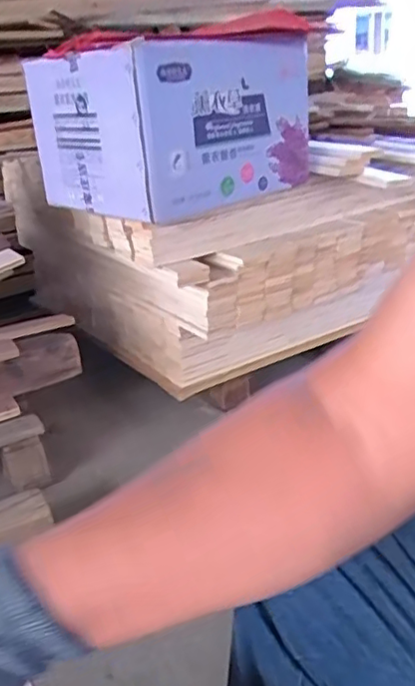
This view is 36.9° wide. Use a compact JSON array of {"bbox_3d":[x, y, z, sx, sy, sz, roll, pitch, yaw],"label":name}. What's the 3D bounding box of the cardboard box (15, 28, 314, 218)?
[{"bbox_3d":[-0.071,-0.460,1.313,0.468,0.288,0.403,-24,29,-38],"label":"cardboard box"}]

